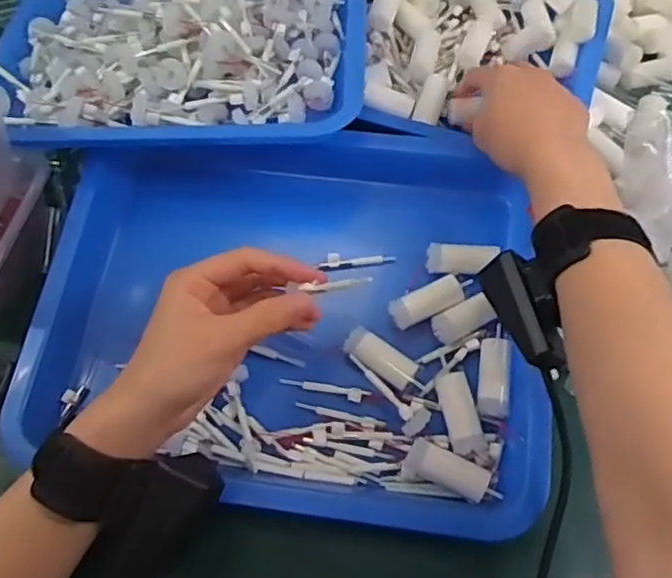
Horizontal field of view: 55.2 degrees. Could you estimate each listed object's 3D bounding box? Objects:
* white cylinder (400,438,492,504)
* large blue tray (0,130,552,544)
[{"bbox_3d":[0.068,0.110,0.392,0.051,0.018,0.023,17,63,10],"label":"white cylinder"},{"bbox_3d":[-0.027,0.013,0.436,0.332,0.045,0.259,7,62,4],"label":"large blue tray"}]

